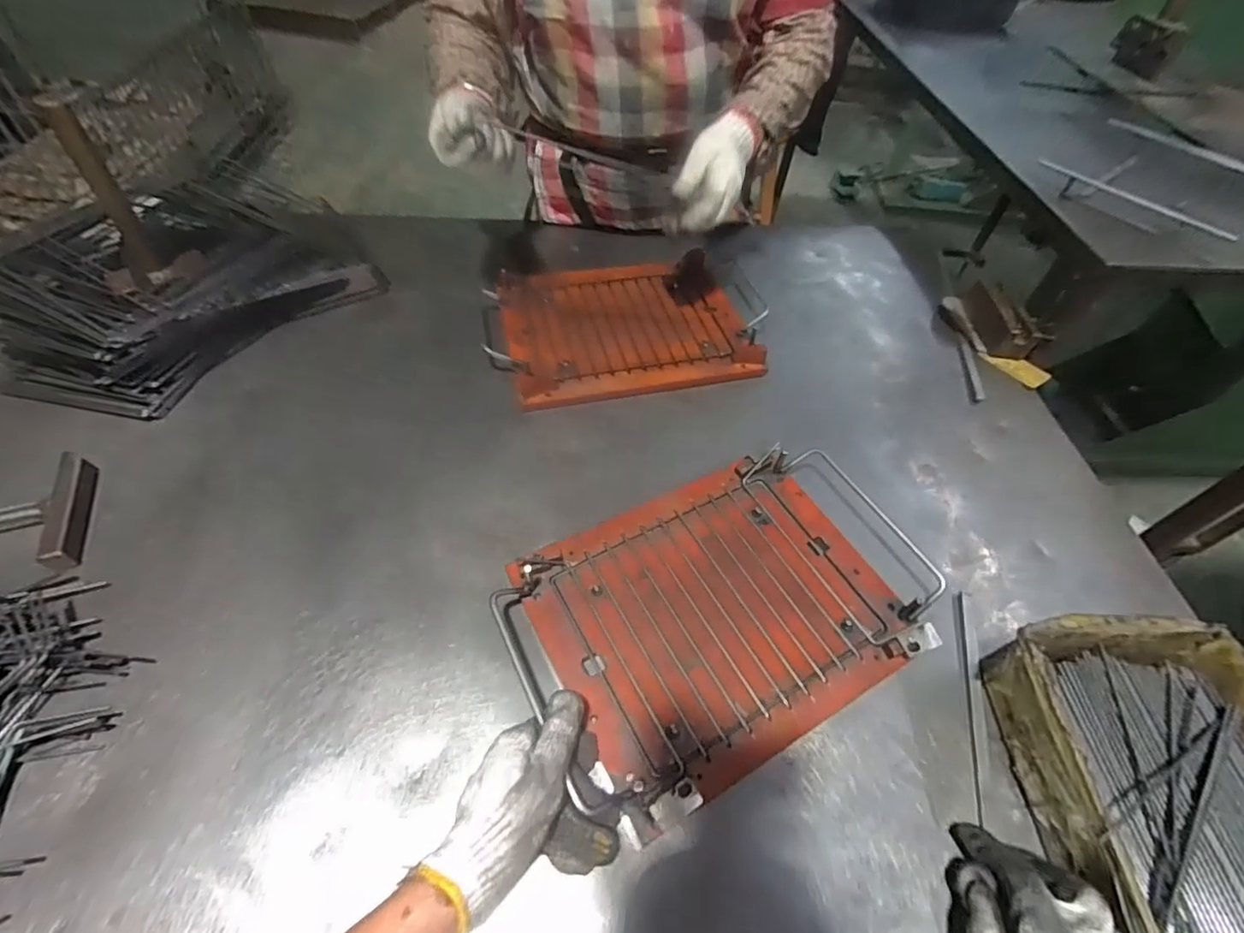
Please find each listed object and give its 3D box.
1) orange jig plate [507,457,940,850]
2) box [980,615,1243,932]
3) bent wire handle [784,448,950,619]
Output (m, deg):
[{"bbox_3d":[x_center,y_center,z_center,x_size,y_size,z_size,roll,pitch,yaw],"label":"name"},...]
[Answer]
[{"bbox_3d":[0.085,0.121,0.497,0.295,0.020,0.237,-24,59,-17],"label":"orange jig plate"},{"bbox_3d":[0.394,0.240,0.401,0.177,0.071,0.254,3,56,-1],"label":"box"},{"bbox_3d":[0.236,0.053,0.548,0.054,0.023,0.187,-25,60,-18],"label":"bent wire handle"}]

